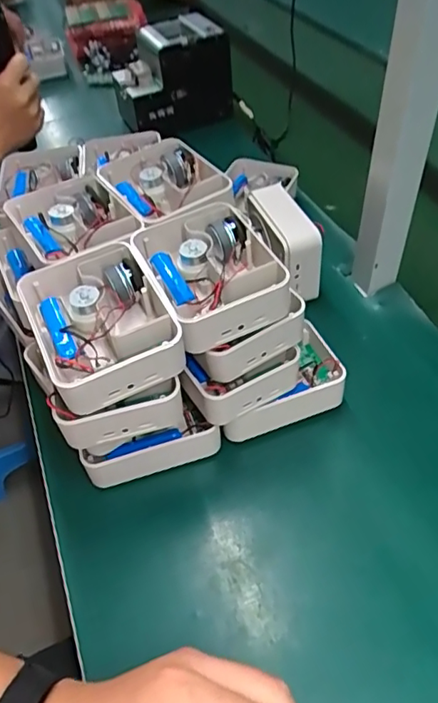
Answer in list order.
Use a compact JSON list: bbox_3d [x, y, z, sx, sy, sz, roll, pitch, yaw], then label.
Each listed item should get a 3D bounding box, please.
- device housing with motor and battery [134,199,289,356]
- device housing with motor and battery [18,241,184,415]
[{"bbox_3d":[-0.008,-0.073,0.466,0.100,0.041,0.131,-20,48,-14],"label":"device housing with motor and battery"},{"bbox_3d":[-0.094,-0.023,0.431,0.104,0.047,0.127,-21,49,-15],"label":"device housing with motor and battery"}]

